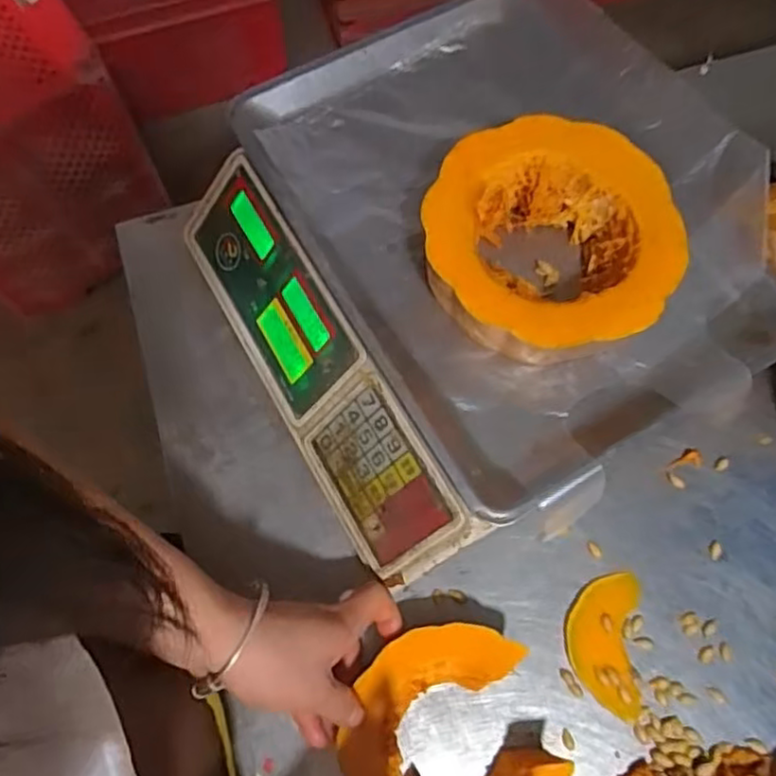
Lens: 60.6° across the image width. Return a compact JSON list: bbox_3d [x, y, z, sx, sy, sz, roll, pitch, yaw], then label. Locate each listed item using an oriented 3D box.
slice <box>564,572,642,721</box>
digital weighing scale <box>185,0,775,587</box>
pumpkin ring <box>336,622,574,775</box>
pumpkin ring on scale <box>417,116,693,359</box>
[{"bbox_3d":[0.144,0.169,0.445,0.048,0.008,0.088,7,71,2],"label":"slice"},{"bbox_3d":[0.060,-0.091,0.461,0.329,0.105,0.326,-29,73,-9],"label":"digital weighing scale"},{"bbox_3d":[0.036,0.223,0.409,0.124,0.035,0.139,-20,73,-7],"label":"pumpkin ring"},{"bbox_3d":[0.096,-0.088,0.405,0.145,0.042,0.145,0,71,0],"label":"pumpkin ring on scale"}]

